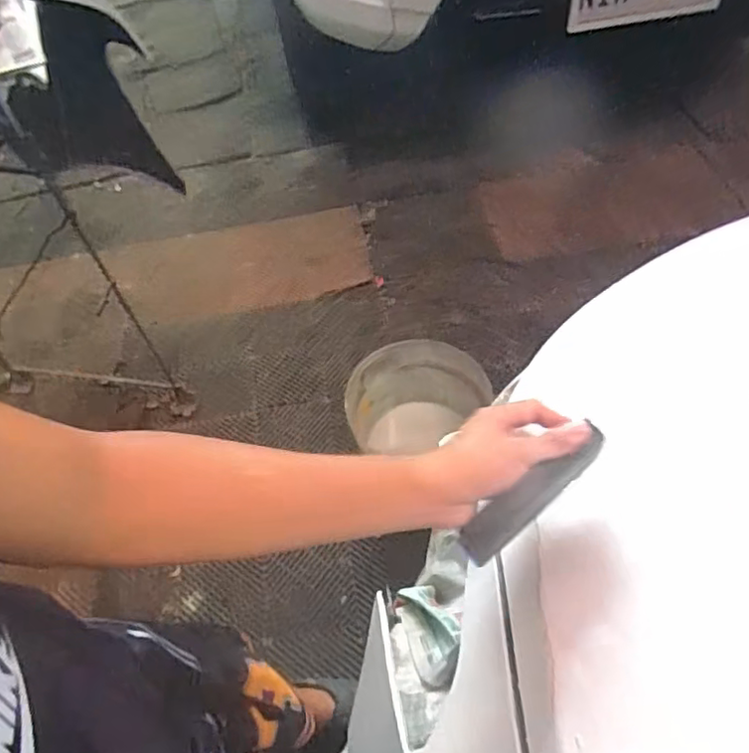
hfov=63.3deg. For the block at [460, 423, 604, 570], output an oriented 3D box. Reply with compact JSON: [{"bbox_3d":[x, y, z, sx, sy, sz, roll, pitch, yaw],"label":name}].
[{"bbox_3d":[0.127,0.095,0.483,0.139,0.049,0.024,-41,59,2],"label":"block"}]

